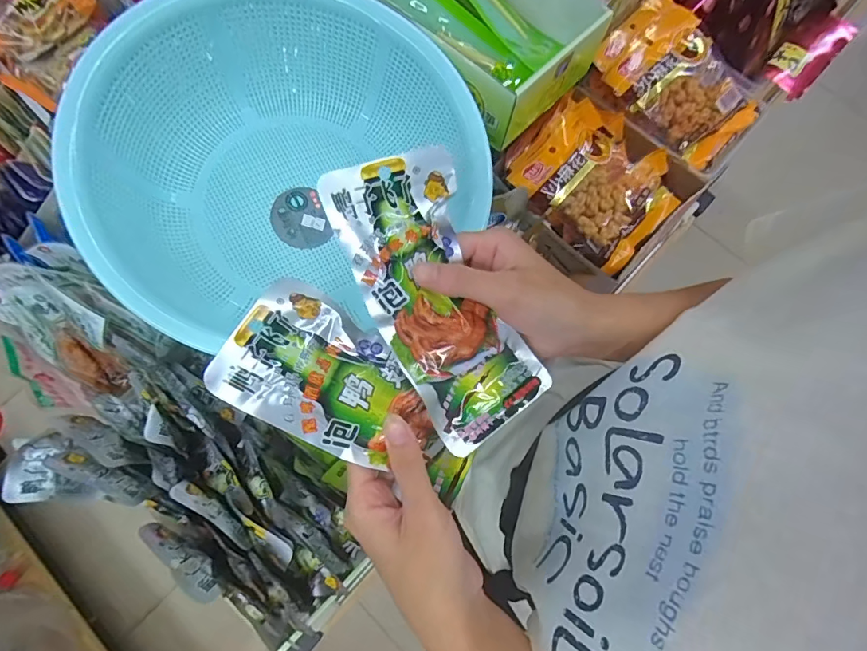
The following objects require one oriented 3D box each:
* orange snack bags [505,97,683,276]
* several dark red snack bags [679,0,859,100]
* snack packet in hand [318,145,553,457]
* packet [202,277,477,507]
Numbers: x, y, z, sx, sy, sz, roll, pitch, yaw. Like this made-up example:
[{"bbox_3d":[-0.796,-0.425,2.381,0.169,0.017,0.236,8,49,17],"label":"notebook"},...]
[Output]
[{"bbox_3d":[0.181,-0.165,0.498,0.165,0.055,0.149,40,78,10],"label":"orange snack bags"},{"bbox_3d":[0.413,-0.415,0.578,0.228,0.075,0.152,42,79,11],"label":"several dark red snack bags"},{"bbox_3d":[0.004,-0.017,0.293,0.085,0.021,0.187,-30,100,-8],"label":"snack packet in hand"},{"bbox_3d":[-0.043,0.042,0.285,0.163,0.015,0.080,32,70,-17],"label":"packet"}]

